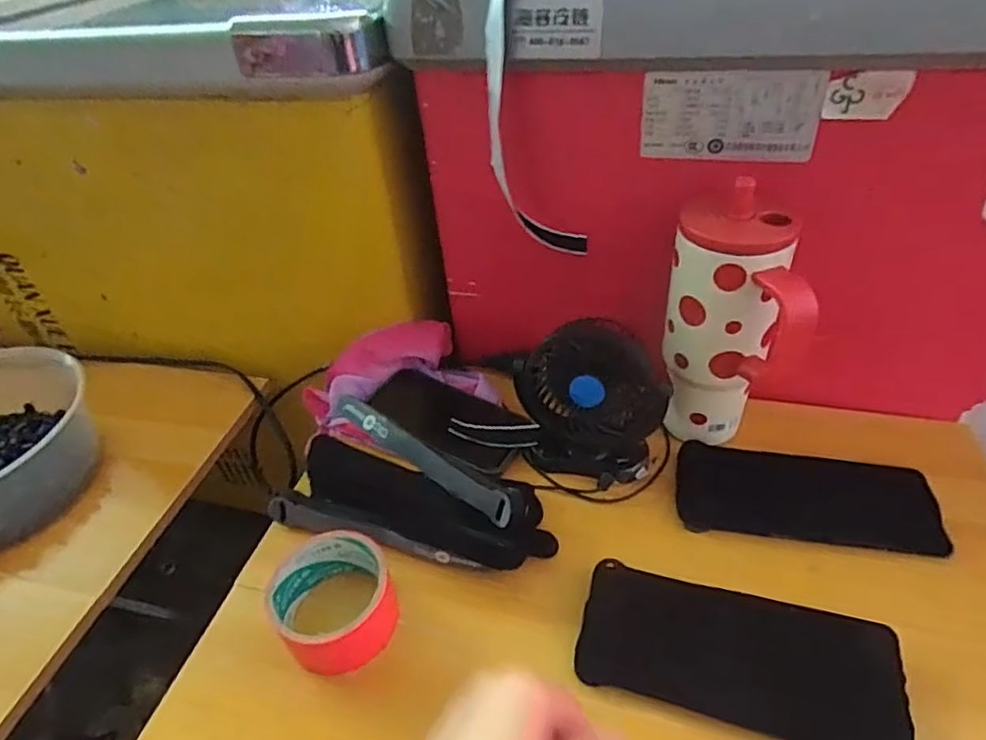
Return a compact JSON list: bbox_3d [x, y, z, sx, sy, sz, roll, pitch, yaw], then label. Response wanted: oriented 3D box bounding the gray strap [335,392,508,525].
[{"bbox_3d":[-0.067,0.066,0.508,0.203,0.024,0.018,27,51,33],"label":"gray strap"}]

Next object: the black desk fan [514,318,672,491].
[{"bbox_3d":[0.084,0.027,0.525,0.124,0.116,0.073,5,42,14],"label":"black desk fan"}]

